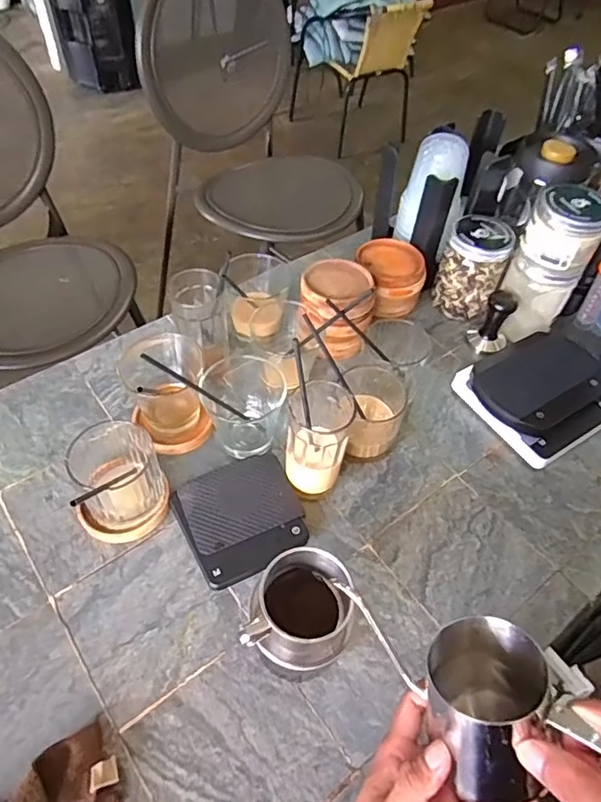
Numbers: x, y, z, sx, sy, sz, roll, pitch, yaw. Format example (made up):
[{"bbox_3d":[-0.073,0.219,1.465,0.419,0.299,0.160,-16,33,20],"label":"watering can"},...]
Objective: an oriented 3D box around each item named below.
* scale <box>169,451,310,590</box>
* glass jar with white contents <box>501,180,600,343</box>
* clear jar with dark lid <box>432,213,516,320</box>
[{"bbox_3d":[-0.064,0.128,0.603,0.127,0.026,0.126,-23,57,-20],"label":"scale"},{"bbox_3d":[0.343,-0.190,0.759,0.091,0.200,0.095,22,54,13],"label":"glass jar with white contents"},{"bbox_3d":[0.257,-0.201,0.817,0.088,0.130,0.082,17,53,9],"label":"clear jar with dark lid"}]

